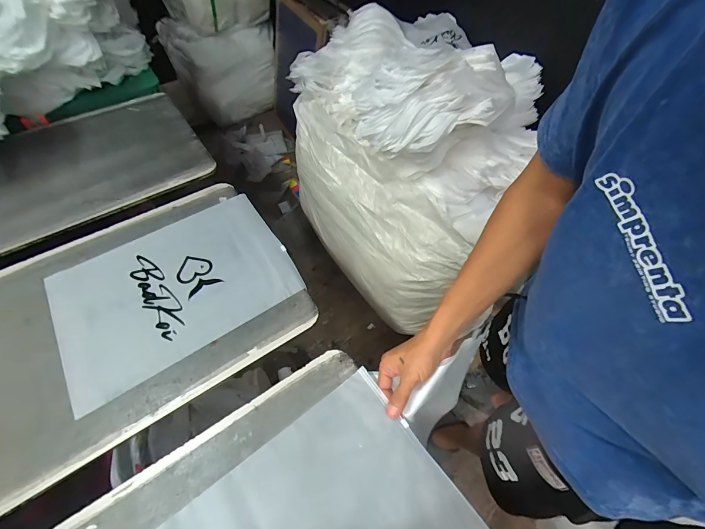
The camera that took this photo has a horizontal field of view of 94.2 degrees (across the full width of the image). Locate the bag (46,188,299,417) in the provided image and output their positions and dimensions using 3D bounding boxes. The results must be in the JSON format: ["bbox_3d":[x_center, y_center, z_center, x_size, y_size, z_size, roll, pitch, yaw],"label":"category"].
[{"bbox_3d":[-0.311,0.030,0.586,0.382,0.010,0.279,-29,61,-21],"label":"bag"}]

